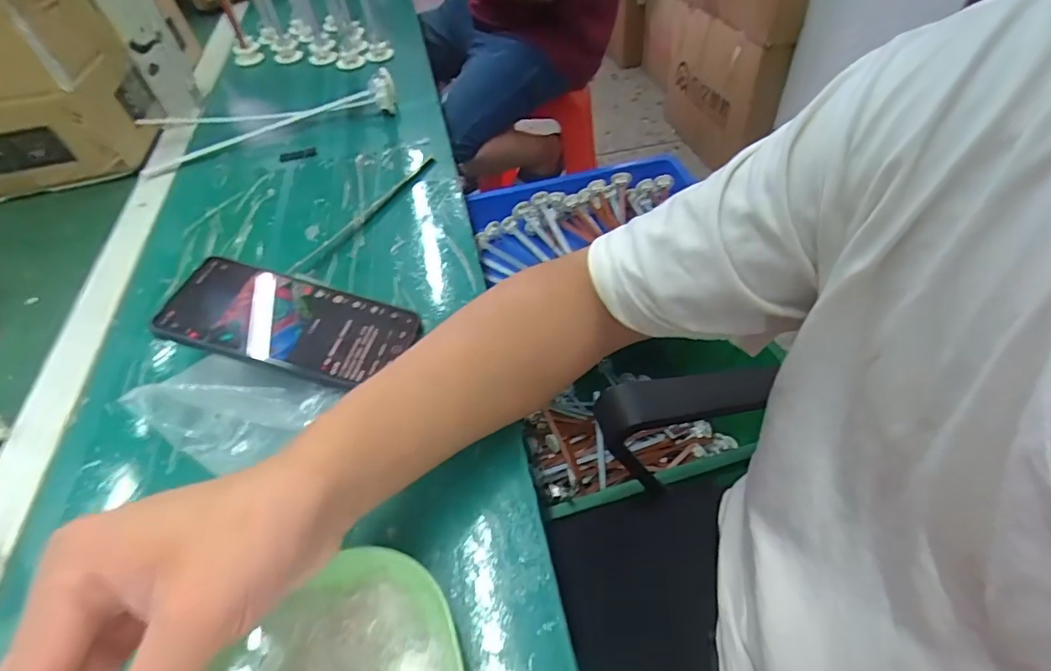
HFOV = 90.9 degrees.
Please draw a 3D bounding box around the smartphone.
[{"bbox_3d":[-0.164,-0.009,0.366,0.163,0.010,0.078,13,49,-5],"label":"smartphone"}]

